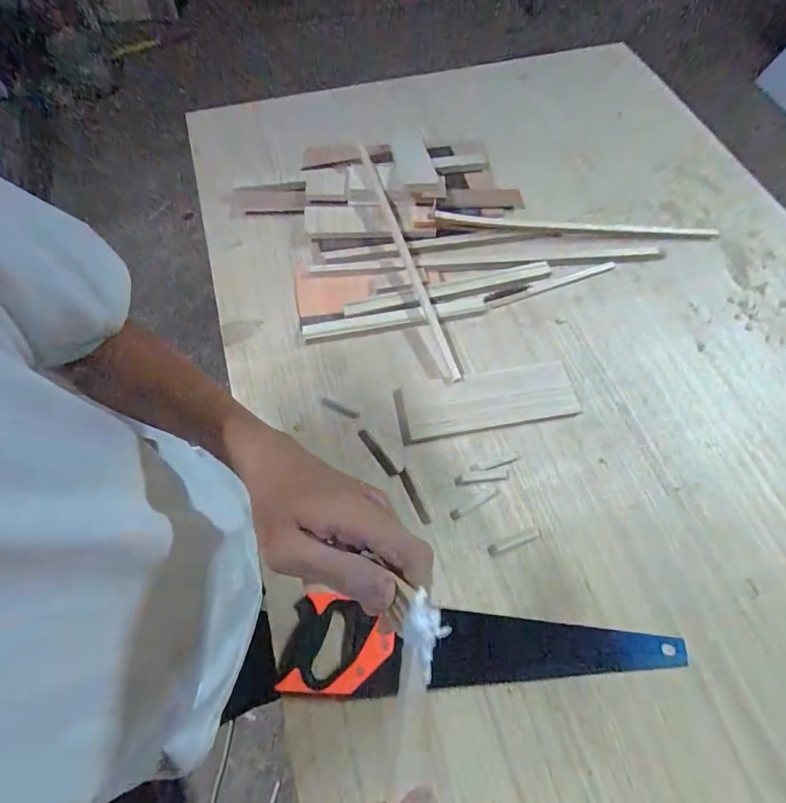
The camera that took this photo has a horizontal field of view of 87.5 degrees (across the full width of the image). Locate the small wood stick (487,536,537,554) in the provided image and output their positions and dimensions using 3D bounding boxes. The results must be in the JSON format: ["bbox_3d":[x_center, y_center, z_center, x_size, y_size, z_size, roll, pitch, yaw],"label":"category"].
[{"bbox_3d":[0.177,0.209,0.604,0.077,0.004,0.013,-14,68,-8],"label":"small wood stick"}]

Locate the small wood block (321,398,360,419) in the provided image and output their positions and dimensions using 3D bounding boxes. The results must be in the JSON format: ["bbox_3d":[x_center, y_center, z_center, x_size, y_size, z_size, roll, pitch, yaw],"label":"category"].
[{"bbox_3d":[-0.090,0.013,0.698,0.071,0.005,0.013,23,68,8],"label":"small wood block"}]

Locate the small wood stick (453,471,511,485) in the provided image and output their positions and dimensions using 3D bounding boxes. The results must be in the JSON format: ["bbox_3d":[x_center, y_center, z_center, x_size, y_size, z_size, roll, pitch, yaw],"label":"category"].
[{"bbox_3d":[0.140,0.120,0.645,0.086,0.004,0.016,-5,67,-4],"label":"small wood stick"}]

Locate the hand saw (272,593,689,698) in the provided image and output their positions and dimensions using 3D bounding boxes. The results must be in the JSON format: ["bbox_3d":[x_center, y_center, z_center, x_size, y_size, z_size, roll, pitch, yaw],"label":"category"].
[{"bbox_3d":[0.121,0.325,0.542,0.517,0.019,0.105,2,67,-1],"label":"hand saw"}]

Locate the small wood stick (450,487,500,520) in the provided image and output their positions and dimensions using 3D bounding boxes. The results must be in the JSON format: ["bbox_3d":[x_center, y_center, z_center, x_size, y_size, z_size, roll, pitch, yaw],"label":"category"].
[{"bbox_3d":[0.126,0.156,0.626,0.083,0.004,0.014,-26,70,-12],"label":"small wood stick"}]

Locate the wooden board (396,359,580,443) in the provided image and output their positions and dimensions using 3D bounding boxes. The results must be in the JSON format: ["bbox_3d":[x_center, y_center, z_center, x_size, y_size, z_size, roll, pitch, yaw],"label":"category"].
[{"bbox_3d":[0.165,-0.002,0.693,0.291,0.015,0.097,-10,67,-6],"label":"wooden board"}]

